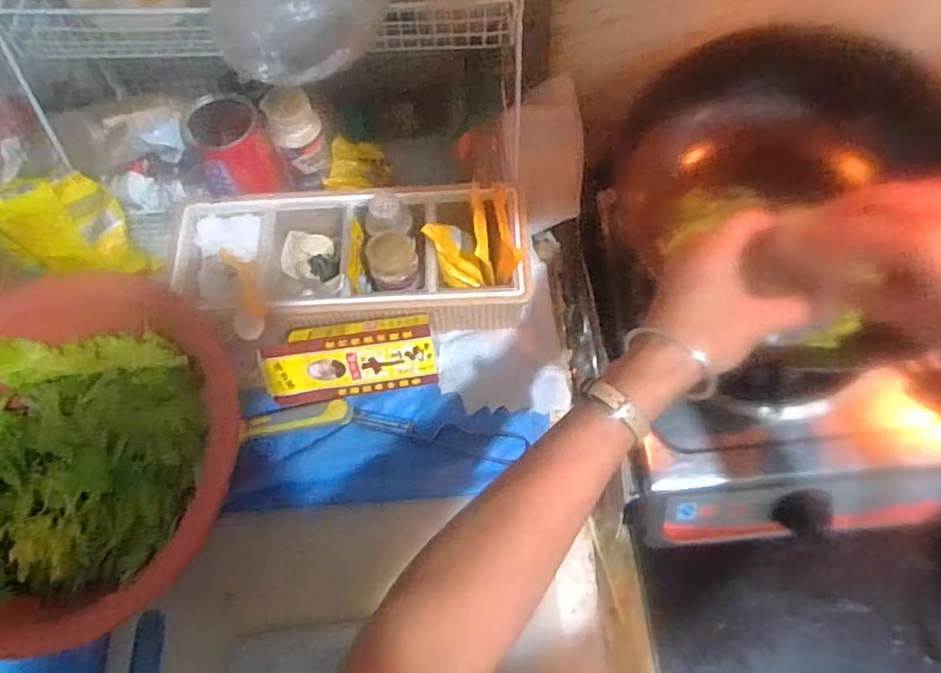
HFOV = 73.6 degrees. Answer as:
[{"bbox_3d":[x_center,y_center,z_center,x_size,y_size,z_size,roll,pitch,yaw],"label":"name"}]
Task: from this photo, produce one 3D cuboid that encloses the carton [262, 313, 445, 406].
[{"bbox_3d":[-0.101,0.022,0.550,0.138,0.066,0.021,-13,24,1],"label":"carton"}]

